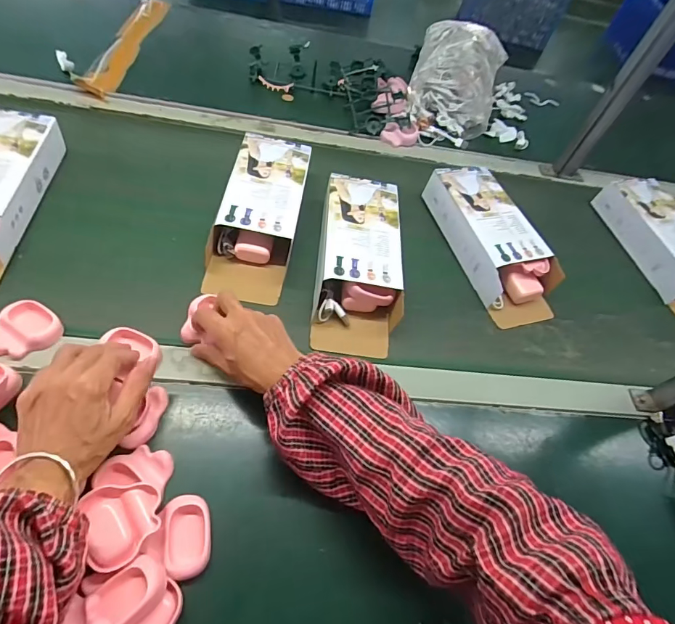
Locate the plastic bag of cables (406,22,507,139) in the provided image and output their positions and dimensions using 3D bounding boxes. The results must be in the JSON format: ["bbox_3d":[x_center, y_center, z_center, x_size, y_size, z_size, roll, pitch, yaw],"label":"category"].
[{"bbox_3d":[0.233,-0.464,0.810,0.155,0.090,0.273,15,59,6],"label":"plastic bag of cables"}]

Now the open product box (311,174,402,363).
[{"bbox_3d":[0.031,-0.070,0.550,0.104,0.071,0.252,6,58,1],"label":"open product box"}]

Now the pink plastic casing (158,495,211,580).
[{"bbox_3d":[-0.130,0.192,0.360,0.039,0.015,0.061,-8,59,-8],"label":"pink plastic casing"}]

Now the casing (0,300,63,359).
[{"bbox_3d":[-0.324,0.019,0.431,0.061,0.018,0.062,1,58,-2],"label":"casing"}]

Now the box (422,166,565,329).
[{"bbox_3d":[0.225,-0.105,0.609,0.111,0.063,0.252,-15,60,-12],"label":"box"}]

